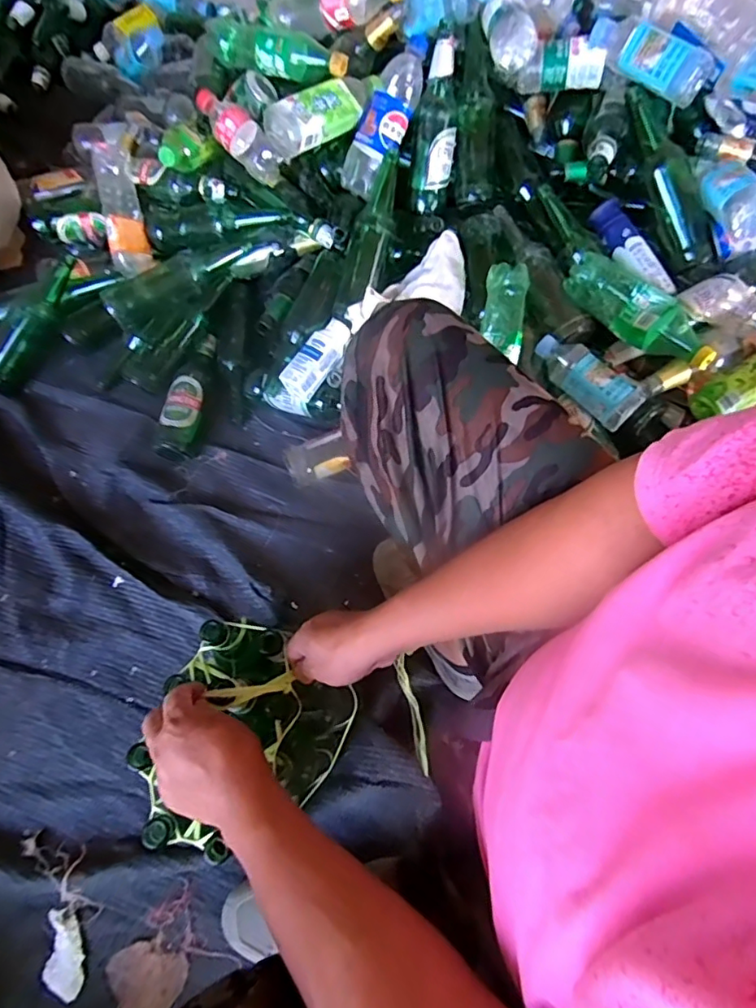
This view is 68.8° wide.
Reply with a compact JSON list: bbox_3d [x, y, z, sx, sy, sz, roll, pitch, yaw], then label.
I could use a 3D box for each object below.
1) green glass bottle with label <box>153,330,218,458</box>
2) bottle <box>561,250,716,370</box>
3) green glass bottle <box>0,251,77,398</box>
[{"bbox_3d":[-0.322,-0.188,0.955,0.059,0.055,0.237,12,70,5],"label":"green glass bottle with label"},{"bbox_3d":[0.369,-0.272,0.780,0.224,0.057,0.070,38,75,13],"label":"bottle"},{"bbox_3d":[-0.601,-0.314,0.958,0.062,0.061,0.264,32,93,12],"label":"green glass bottle"}]

